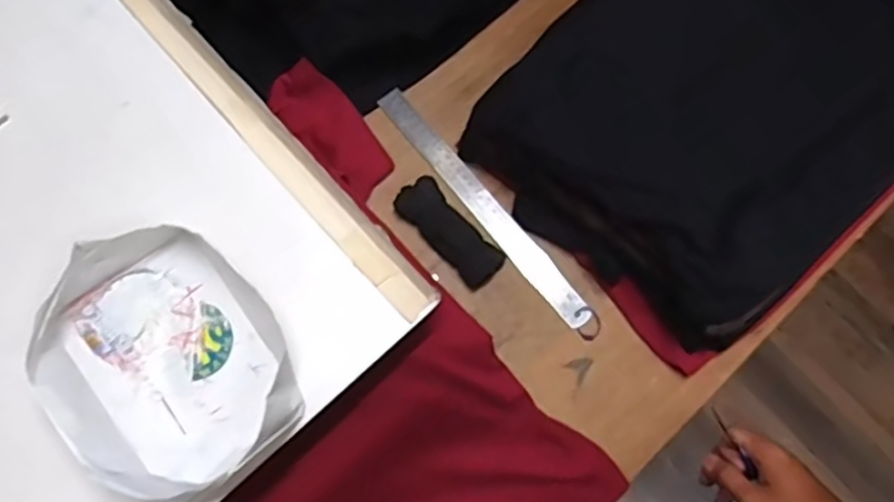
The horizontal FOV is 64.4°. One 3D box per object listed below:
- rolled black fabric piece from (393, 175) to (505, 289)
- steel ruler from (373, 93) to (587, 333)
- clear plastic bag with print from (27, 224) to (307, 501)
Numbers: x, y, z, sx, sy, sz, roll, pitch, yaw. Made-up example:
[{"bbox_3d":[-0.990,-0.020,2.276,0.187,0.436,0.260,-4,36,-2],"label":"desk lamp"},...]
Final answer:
[{"bbox_3d":[0.003,-0.021,0.739,0.048,0.020,0.129,-41,79,-13],"label":"rolled black fabric piece"},{"bbox_3d":[0.036,-0.051,0.759,0.032,0.007,0.325,-39,78,-6],"label":"steel ruler"},{"bbox_3d":[-0.205,0.080,0.524,0.159,0.047,0.197,-39,79,-12],"label":"clear plastic bag with print"}]

